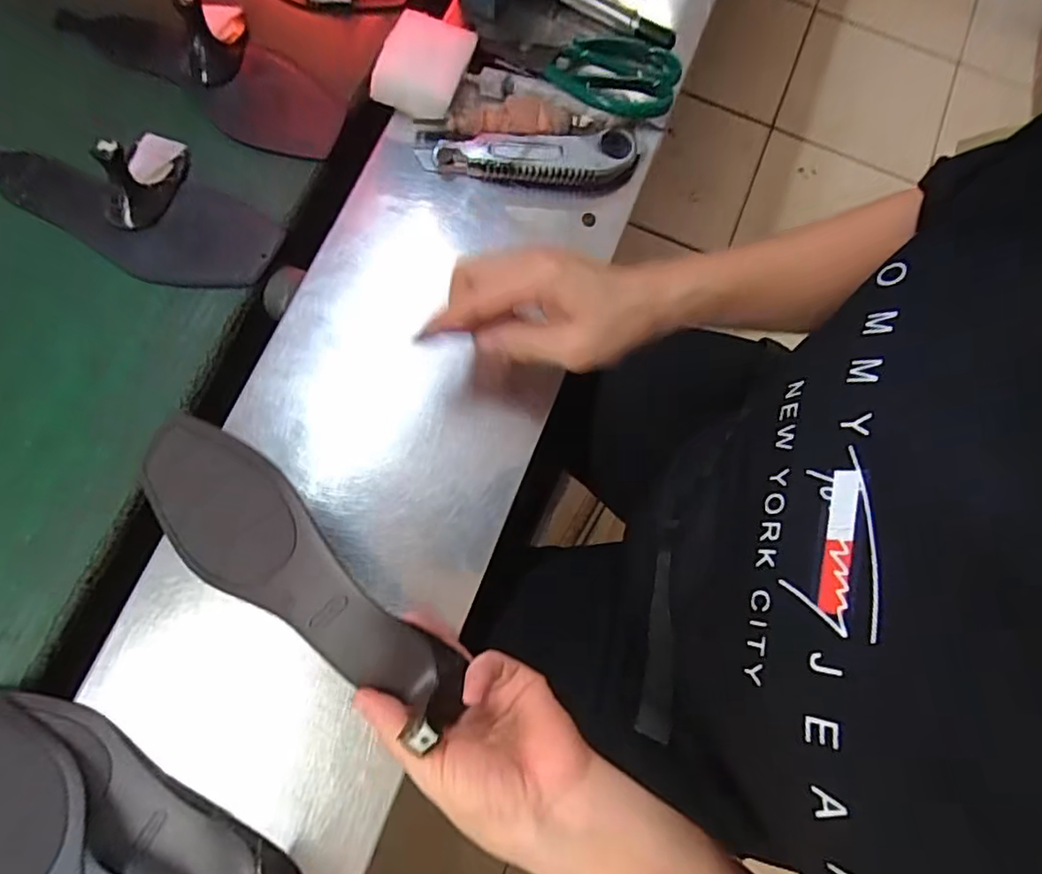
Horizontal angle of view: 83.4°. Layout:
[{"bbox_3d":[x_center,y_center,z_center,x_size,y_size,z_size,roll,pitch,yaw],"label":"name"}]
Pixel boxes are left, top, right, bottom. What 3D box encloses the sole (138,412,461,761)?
[{"bbox_3d":[-0.122,0.072,0.315,0.220,0.045,0.067,40,77,6],"label":"sole"}]

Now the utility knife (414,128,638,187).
[{"bbox_3d":[0.005,-0.212,0.447,0.163,0.027,0.036,-2,77,-5],"label":"utility knife"}]

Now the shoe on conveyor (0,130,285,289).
[{"bbox_3d":[-0.300,-0.190,0.437,0.241,0.050,0.105,32,76,3],"label":"shoe on conveyor"}]

